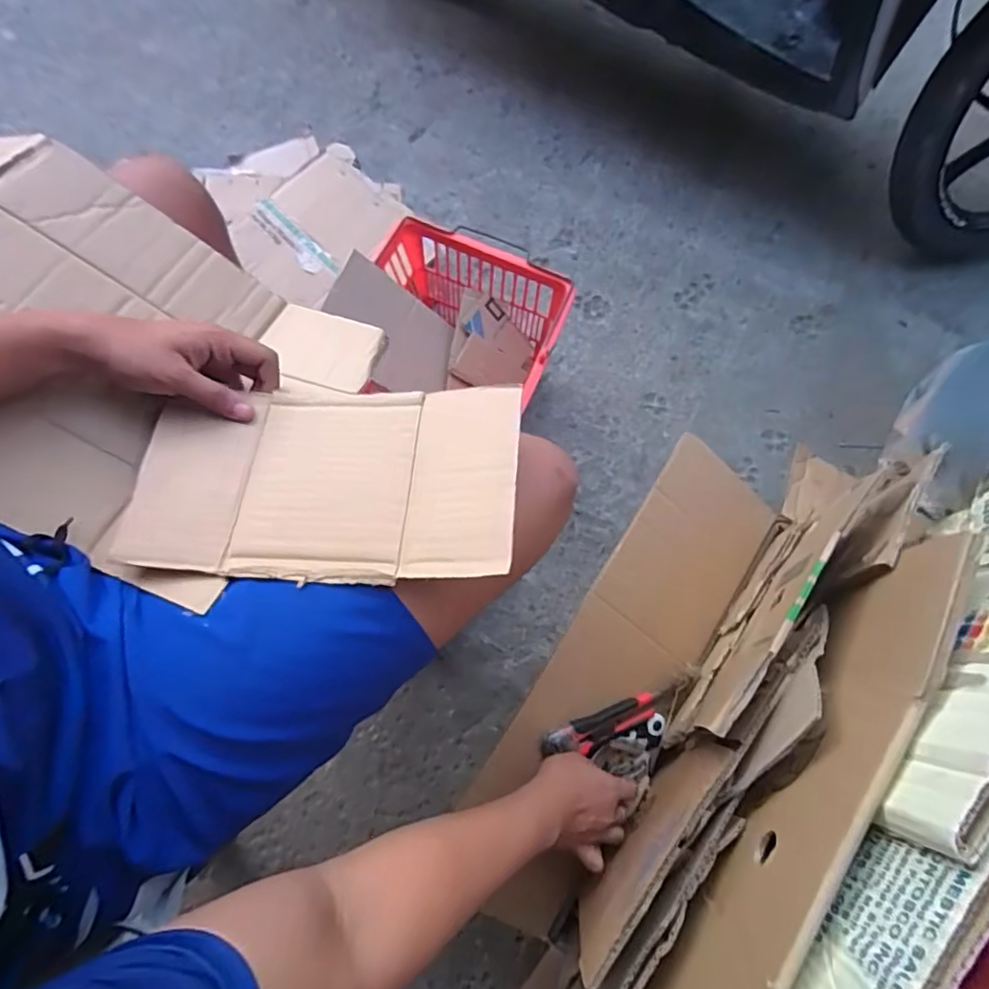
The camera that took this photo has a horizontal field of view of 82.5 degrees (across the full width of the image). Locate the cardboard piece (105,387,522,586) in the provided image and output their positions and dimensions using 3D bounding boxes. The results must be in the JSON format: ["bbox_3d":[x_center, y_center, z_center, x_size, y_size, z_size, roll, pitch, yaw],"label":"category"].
[{"bbox_3d":[-0.125,-0.013,0.420,0.281,0.021,0.154,2,66,10],"label":"cardboard piece"}]

